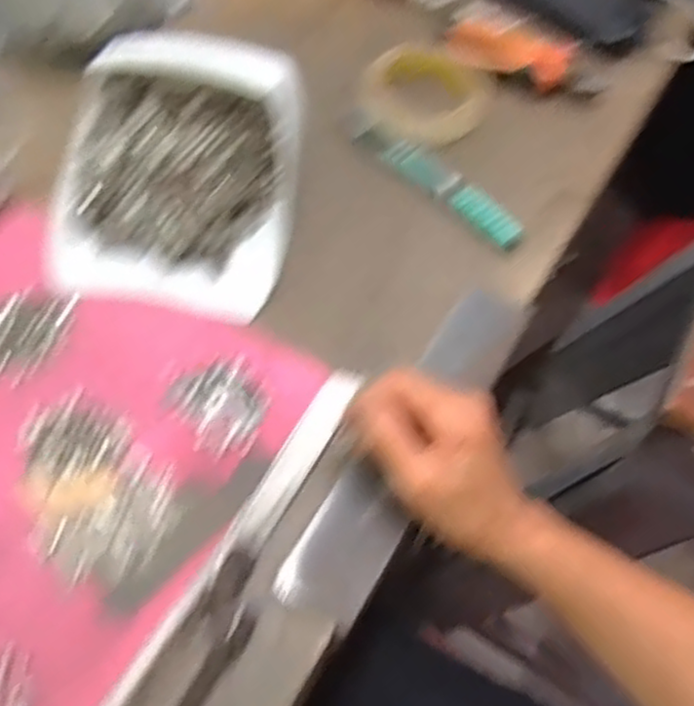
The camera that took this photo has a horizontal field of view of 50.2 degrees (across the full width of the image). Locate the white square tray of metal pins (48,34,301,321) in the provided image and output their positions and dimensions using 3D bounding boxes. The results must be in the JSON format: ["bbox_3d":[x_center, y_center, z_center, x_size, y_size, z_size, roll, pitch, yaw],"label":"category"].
[{"bbox_3d":[-0.114,-0.126,0.516,0.157,0.036,0.184,9,87,0],"label":"white square tray of metal pins"}]

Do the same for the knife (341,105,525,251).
[{"bbox_3d":[0.062,-0.140,0.573,0.026,0.020,0.178,-39,68,-25],"label":"knife"}]

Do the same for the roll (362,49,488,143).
[{"bbox_3d":[0.064,-0.213,0.604,0.090,0.025,0.090,2,58,-3],"label":"roll"}]

